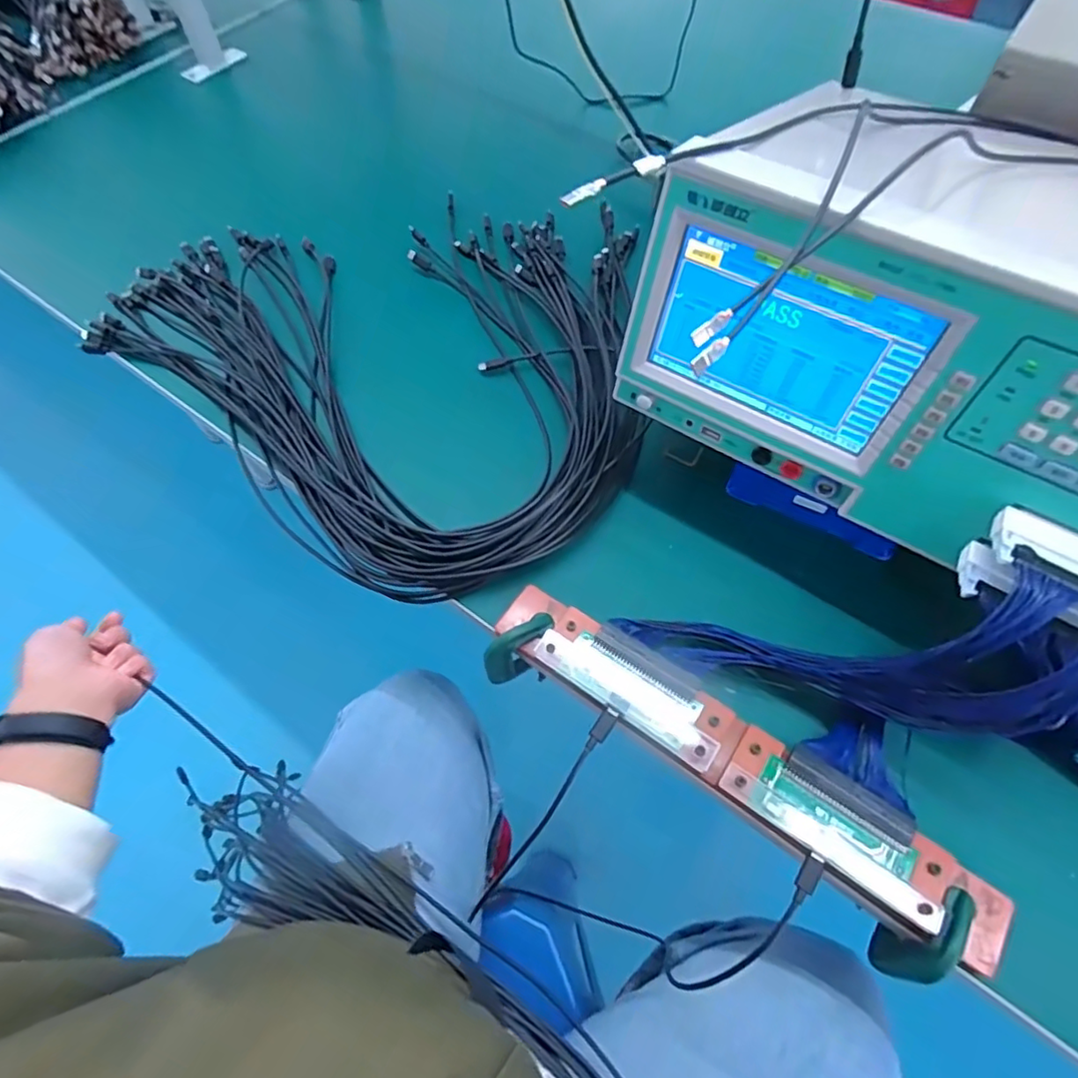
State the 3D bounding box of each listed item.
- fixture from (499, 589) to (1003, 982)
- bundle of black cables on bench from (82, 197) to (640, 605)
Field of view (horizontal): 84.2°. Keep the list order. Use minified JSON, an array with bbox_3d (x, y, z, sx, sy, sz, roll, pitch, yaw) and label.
[{"bbox_3d":[0.121,0.155,0.409,0.361,0.038,0.084,30,66,16],"label":"fixture"},{"bbox_3d":[-0.123,-0.222,0.617,0.558,0.039,0.468,38,69,19],"label":"bundle of black cables on bench"}]

